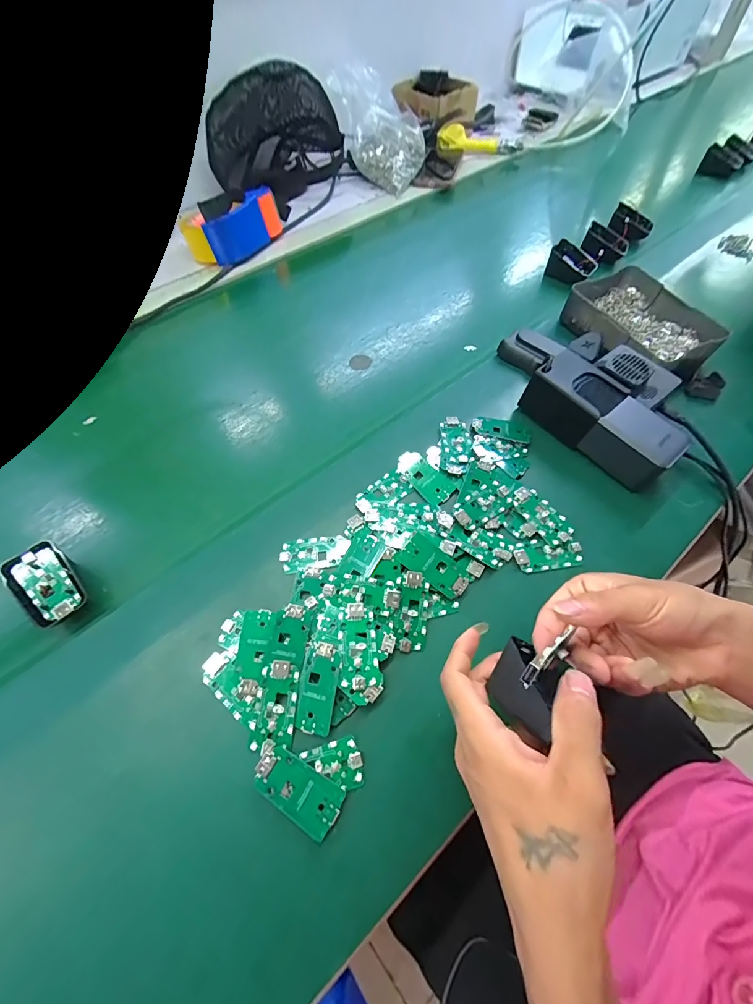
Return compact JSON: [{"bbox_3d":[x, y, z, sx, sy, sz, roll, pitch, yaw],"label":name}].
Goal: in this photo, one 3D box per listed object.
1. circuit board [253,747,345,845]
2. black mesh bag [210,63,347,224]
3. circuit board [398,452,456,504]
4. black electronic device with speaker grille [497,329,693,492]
[{"bbox_3d":[-0.055,0.201,0.271,0.062,0.010,0.032,26,63,17],"label":"circuit board"},{"bbox_3d":[-0.177,-0.660,0.709,0.182,0.155,0.166,18,61,13],"label":"black mesh bag"},{"bbox_3d":[0.049,-0.026,0.399,0.031,0.011,0.064,-37,64,-19],"label":"circuit board"},{"bbox_3d":[0.243,-0.134,0.436,0.151,0.059,0.232,-34,63,-18],"label":"black electronic device with speaker grille"}]

